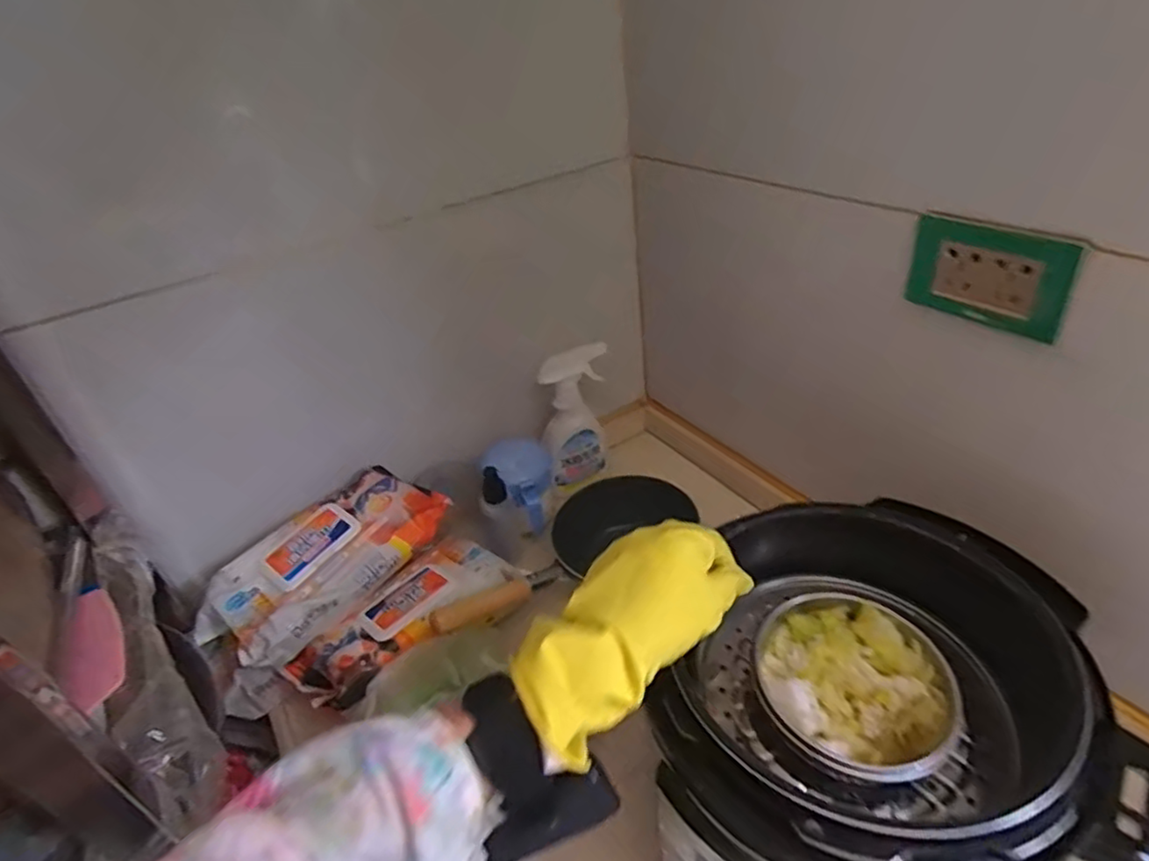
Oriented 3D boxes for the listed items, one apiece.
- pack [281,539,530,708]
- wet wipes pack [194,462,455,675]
[{"bbox_3d":[-0.174,0.198,0.681,0.116,0.055,0.222,24,46,36],"label":"pack"},{"bbox_3d":[-0.266,0.135,0.693,0.119,0.064,0.250,26,47,38],"label":"wet wipes pack"}]

